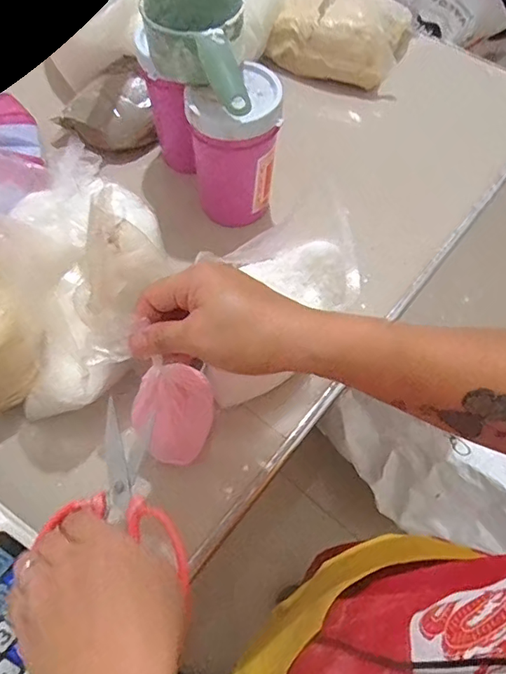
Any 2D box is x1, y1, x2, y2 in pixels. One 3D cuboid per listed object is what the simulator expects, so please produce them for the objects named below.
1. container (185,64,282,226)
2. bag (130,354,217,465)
[{"bbox_3d":[-0.019,-0.187,0.521,0.087,0.158,0.079,-4,64,-2],"label":"container"},{"bbox_3d":[-0.063,0.063,0.409,0.063,0.105,0.052,-8,64,-4],"label":"bag"}]

